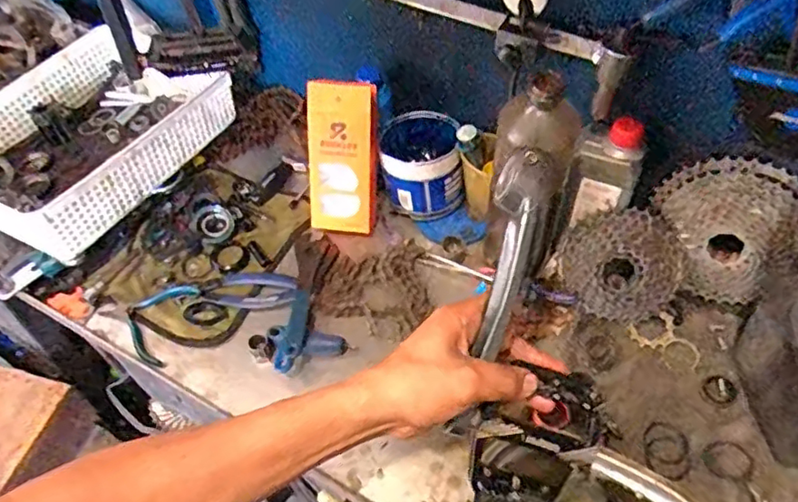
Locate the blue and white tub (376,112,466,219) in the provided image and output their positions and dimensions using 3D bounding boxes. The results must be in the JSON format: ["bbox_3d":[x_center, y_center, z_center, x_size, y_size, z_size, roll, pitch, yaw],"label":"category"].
[{"bbox_3d":[0.029,-0.106,0.749,0.097,0.092,0.106,-2,53,3],"label":"blue and white tub"}]

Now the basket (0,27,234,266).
[{"bbox_3d":[-0.401,-0.164,0.792,0.251,0.087,0.356,26,59,21],"label":"basket"}]

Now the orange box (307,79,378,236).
[{"bbox_3d":[-0.069,-0.110,0.720,0.081,0.186,0.034,9,30,10],"label":"orange box"}]

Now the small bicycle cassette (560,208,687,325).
[{"bbox_3d":[0.240,0.018,0.641,0.118,0.031,0.124,2,98,13],"label":"small bicycle cassette"}]

